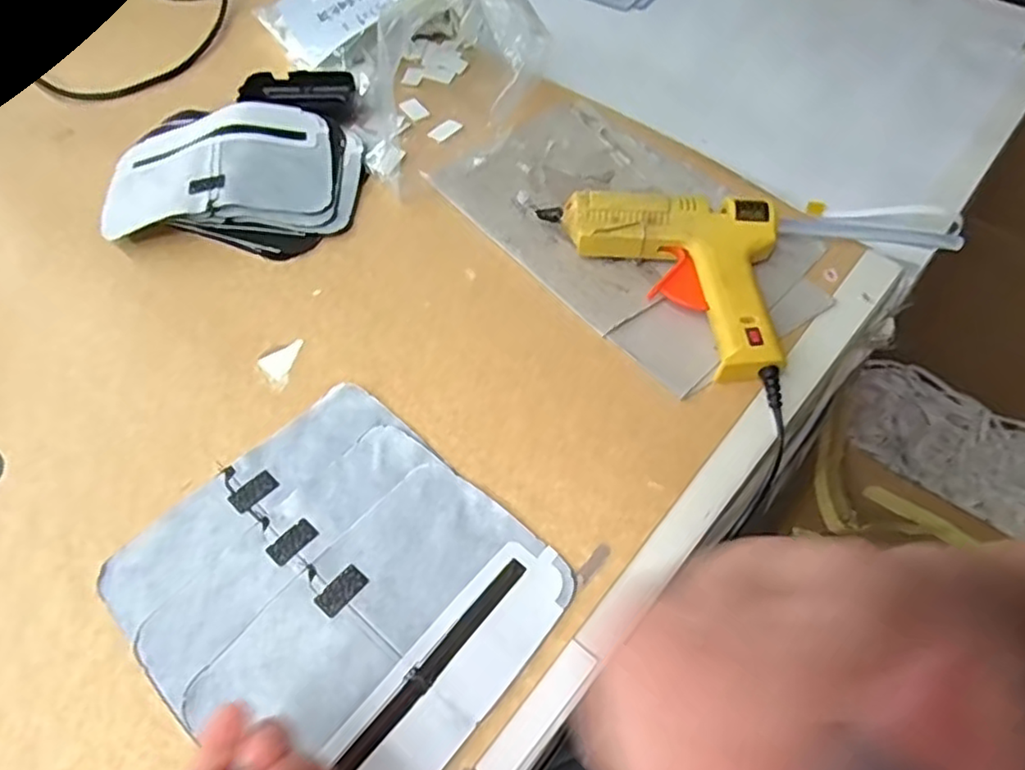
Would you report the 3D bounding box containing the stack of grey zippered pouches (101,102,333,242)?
[{"bbox_3d":[-0.254,-0.185,0.570,0.187,0.041,0.131,-9,55,-5],"label":"stack of grey zippered pouches"}]

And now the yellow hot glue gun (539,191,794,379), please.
[{"bbox_3d":[0.140,-0.101,0.504,0.130,0.042,0.210,-33,61,-20],"label":"yellow hot glue gun"}]

